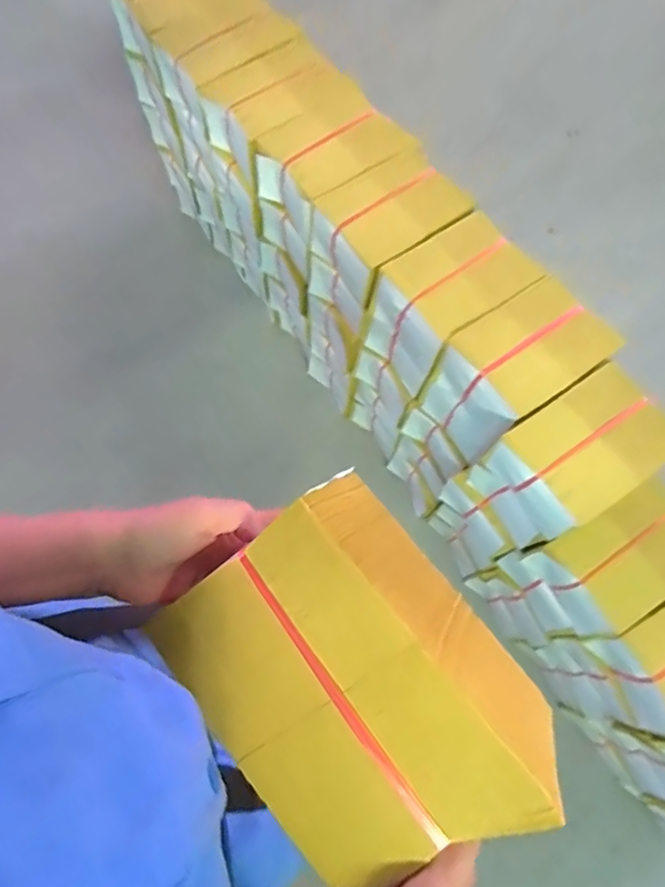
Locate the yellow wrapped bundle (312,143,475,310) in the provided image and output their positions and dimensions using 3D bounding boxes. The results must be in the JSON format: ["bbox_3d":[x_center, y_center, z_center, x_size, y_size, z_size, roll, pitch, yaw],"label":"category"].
[{"bbox_3d":[0.092,-0.379,0.969,0.219,0.101,0.170,-34,76,-12],"label":"yellow wrapped bundle"}]

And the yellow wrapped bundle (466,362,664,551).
[{"bbox_3d":[0.359,0.028,0.868,0.208,0.227,0.153,-33,75,-12],"label":"yellow wrapped bundle"}]

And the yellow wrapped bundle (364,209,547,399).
[{"bbox_3d":[0.188,-0.244,0.985,0.218,0.222,0.137,-35,76,-12],"label":"yellow wrapped bundle"}]

